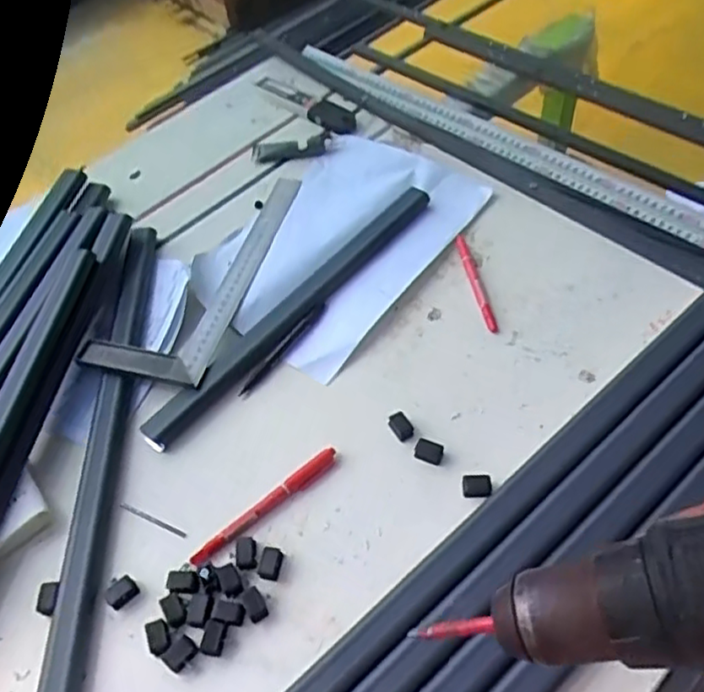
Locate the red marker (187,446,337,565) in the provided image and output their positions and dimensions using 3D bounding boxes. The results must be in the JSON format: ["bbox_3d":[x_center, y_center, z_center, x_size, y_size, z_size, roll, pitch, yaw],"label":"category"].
[{"bbox_3d":[-0.067,0.127,0.531,0.138,0.008,0.013,-37,59,-19],"label":"red marker"}]

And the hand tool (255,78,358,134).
[{"bbox_3d":[-0.057,-0.298,0.825,0.148,0.025,0.041,30,63,24],"label":"hand tool"}]

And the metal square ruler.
[{"bbox_3d":[-0.151,-0.084,0.677,0.112,0.021,0.286,12,57,14],"label":"metal square ruler"}]

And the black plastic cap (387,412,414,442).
[{"bbox_3d":[0.042,0.068,0.565,0.017,0.007,0.025,-30,57,-15],"label":"black plastic cap"}]

